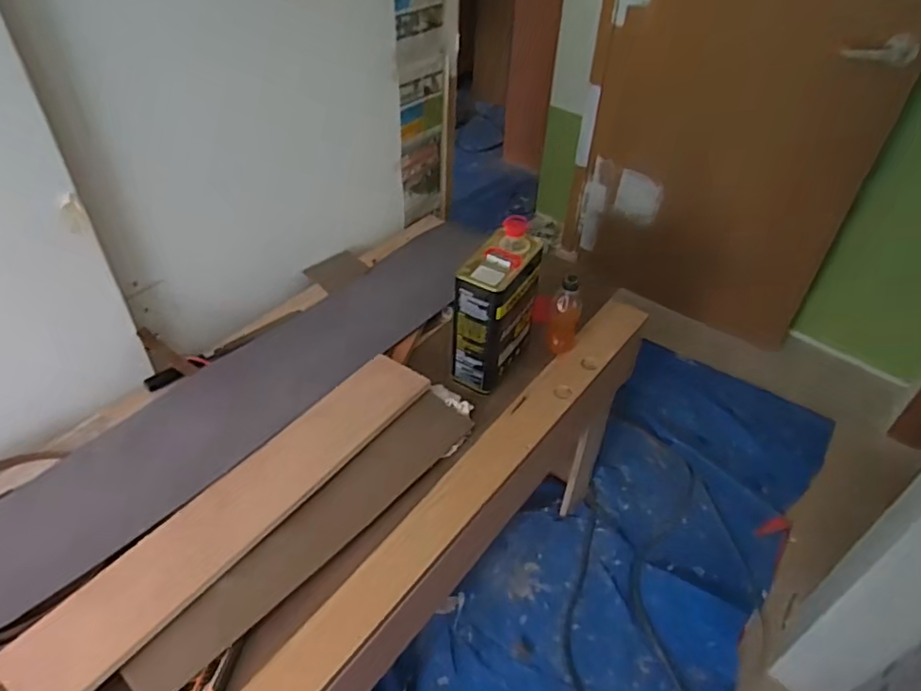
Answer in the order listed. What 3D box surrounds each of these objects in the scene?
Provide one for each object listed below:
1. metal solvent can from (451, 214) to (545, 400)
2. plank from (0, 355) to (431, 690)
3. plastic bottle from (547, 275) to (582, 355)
[{"bbox_3d":[0.060,-0.054,1.066,0.097,0.255,0.167,26,48,23],"label":"metal solvent can"},{"bbox_3d":[-0.301,0.220,0.890,0.119,0.020,0.652,33,50,21],"label":"plank"},{"bbox_3d":[0.201,-0.058,1.157,0.055,0.156,0.063,11,44,9],"label":"plastic bottle"}]

